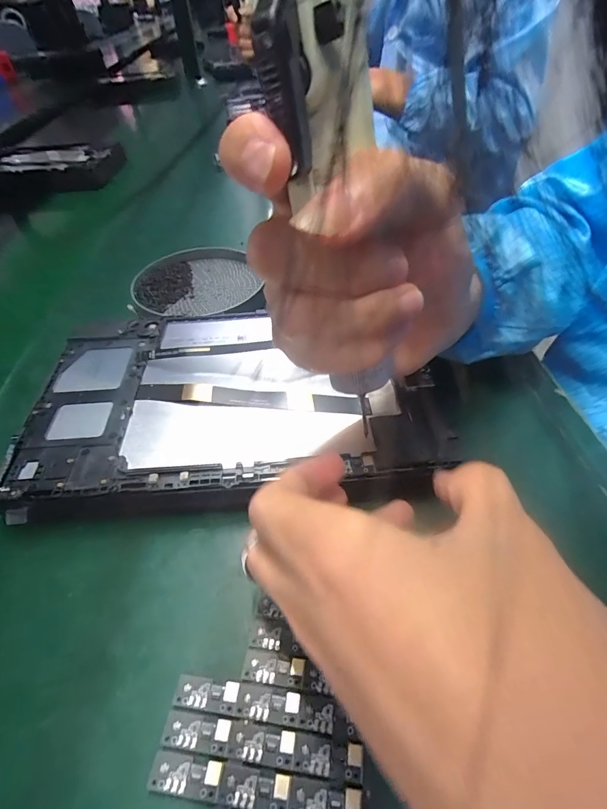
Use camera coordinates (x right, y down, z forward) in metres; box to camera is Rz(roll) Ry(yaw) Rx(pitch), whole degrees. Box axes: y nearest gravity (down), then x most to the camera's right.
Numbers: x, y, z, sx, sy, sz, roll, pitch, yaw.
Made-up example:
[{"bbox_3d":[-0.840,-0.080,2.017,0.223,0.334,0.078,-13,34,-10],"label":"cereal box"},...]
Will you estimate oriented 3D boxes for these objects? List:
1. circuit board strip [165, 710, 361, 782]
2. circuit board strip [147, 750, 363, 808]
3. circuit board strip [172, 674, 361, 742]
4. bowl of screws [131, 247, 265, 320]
[{"bbox_3d":[-0.016,0.128,0.148,0.075,0.004,0.012,4,47,7],"label":"circuit board strip"},{"bbox_3d":[-0.018,0.137,0.140,0.075,0.004,0.011,4,47,7],"label":"circuit board strip"},{"bbox_3d":[-0.016,0.119,0.157,0.072,0.004,0.012,5,47,8],"label":"circuit board strip"},{"bbox_3d":[-0.096,-0.114,0.358,0.113,0.020,0.113,-2,46,2],"label":"bowl of screws"}]

